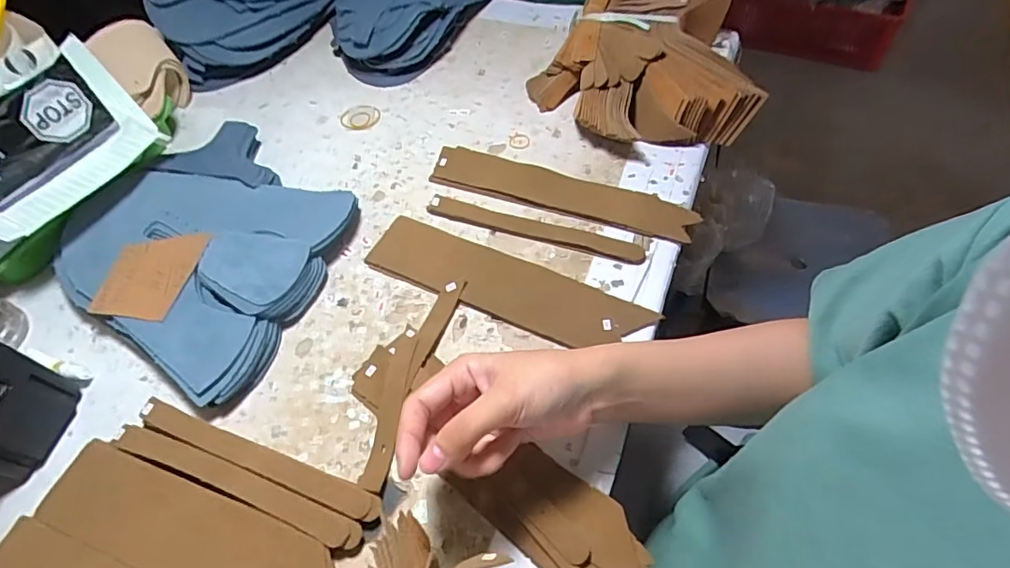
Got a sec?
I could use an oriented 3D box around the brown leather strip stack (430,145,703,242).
[{"bbox_3d":[0.048,-0.086,0.495,0.241,0.010,0.049,17,58,16],"label":"brown leather strip stack"}]

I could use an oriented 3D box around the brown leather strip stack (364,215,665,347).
[{"bbox_3d":[-0.003,-0.002,0.446,0.237,0.006,0.057,21,59,18],"label":"brown leather strip stack"}]

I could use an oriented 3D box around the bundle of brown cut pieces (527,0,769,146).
[{"bbox_3d":[0.132,-0.226,0.547,0.198,0.069,0.217,-1,55,4],"label":"bundle of brown cut pieces"}]

